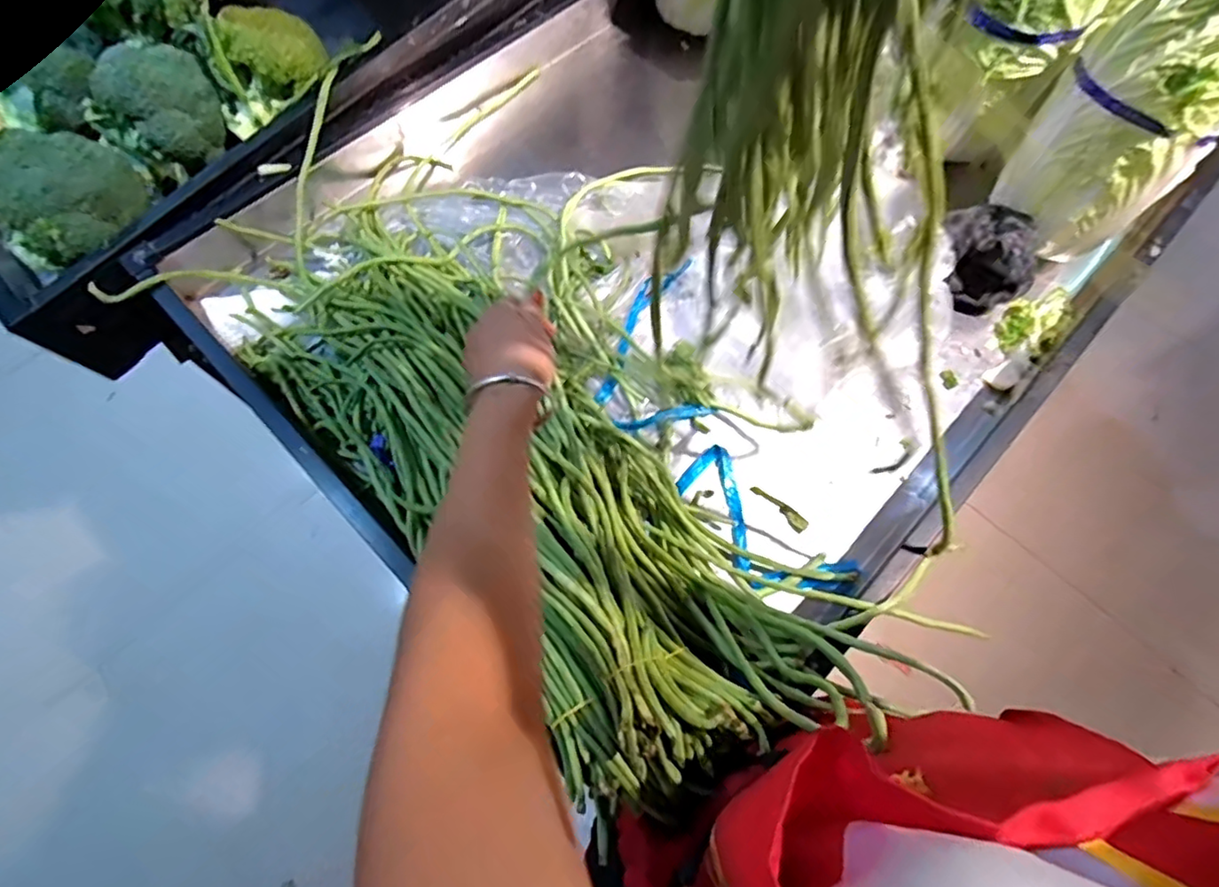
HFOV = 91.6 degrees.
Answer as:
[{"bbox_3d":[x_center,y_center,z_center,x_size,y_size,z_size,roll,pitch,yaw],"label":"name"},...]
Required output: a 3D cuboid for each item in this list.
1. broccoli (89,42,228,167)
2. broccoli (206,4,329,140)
[{"bbox_3d":[-0.504,-0.390,0.678,0.107,0.091,0.086,-39,73,-14],"label":"broccoli"},{"bbox_3d":[-0.400,-0.440,0.687,0.139,0.080,0.090,-27,71,-10],"label":"broccoli"}]

